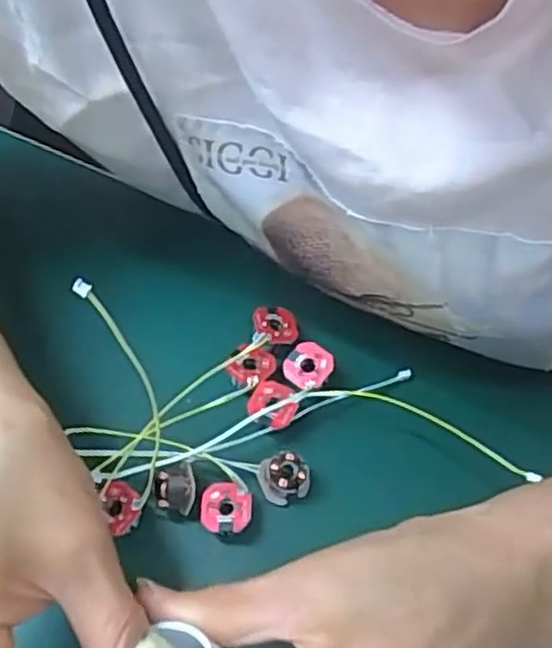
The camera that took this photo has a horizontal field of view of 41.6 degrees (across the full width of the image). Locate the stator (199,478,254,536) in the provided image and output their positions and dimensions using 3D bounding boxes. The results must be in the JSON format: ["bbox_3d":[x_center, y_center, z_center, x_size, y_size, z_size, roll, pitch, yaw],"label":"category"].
[{"bbox_3d":[-0.019,0.073,0.285,0.020,0.016,0.019,-1,60,2],"label":"stator"}]

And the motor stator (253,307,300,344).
[{"bbox_3d":[0.000,0.000,0.320,0.020,0.005,0.018,-1,60,3],"label":"motor stator"}]

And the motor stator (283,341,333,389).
[{"bbox_3d":[0.014,0.019,0.311,0.020,0.011,0.020,-1,60,2],"label":"motor stator"}]

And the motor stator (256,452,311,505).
[{"bbox_3d":[0.003,0.062,0.290,0.019,0.016,0.018,-1,60,2],"label":"motor stator"}]

